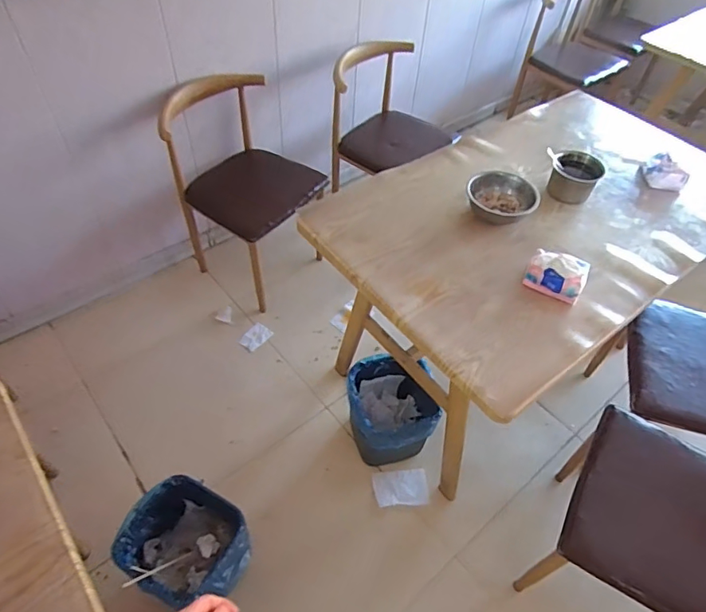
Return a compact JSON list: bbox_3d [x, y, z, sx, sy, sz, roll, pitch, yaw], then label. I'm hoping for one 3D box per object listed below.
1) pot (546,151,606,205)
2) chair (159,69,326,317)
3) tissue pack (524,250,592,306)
[{"bbox_3d":[0.588,-0.344,1.336,0.124,0.086,0.115,2,52,-2],"label":"pot"},{"bbox_3d":[-0.381,-0.433,1.840,0.509,0.622,0.461,33,57,20],"label":"chair"},{"bbox_3d":[0.453,-0.076,1.110,0.124,0.062,0.096,22,54,14],"label":"tissue pack"}]

